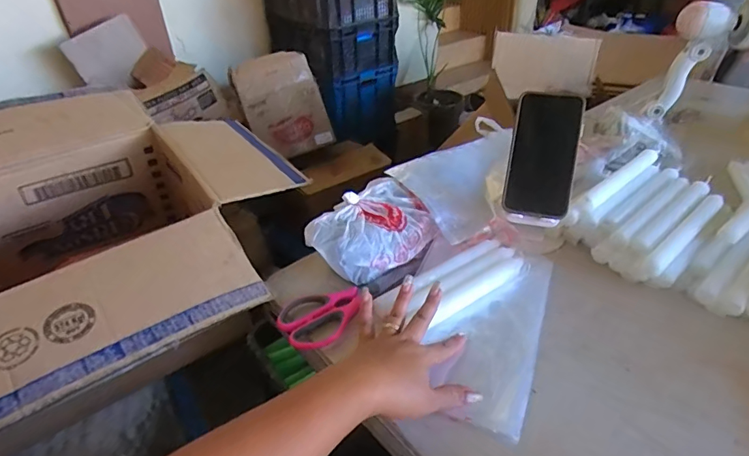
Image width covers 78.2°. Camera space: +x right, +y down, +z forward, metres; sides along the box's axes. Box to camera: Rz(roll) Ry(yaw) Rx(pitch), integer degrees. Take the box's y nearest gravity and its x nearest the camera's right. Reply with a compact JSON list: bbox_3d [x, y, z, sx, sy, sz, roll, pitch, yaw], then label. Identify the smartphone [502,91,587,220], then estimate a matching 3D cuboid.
[{"bbox_3d":[0.217,-0.094,0.592,0.081,0.158,0.009,11,-2,23],"label":"smartphone"}]

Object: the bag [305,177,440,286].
[{"bbox_3d":[-0.006,0.003,0.591,0.151,0.060,0.098,-29,43,-31],"label":"bag"}]

